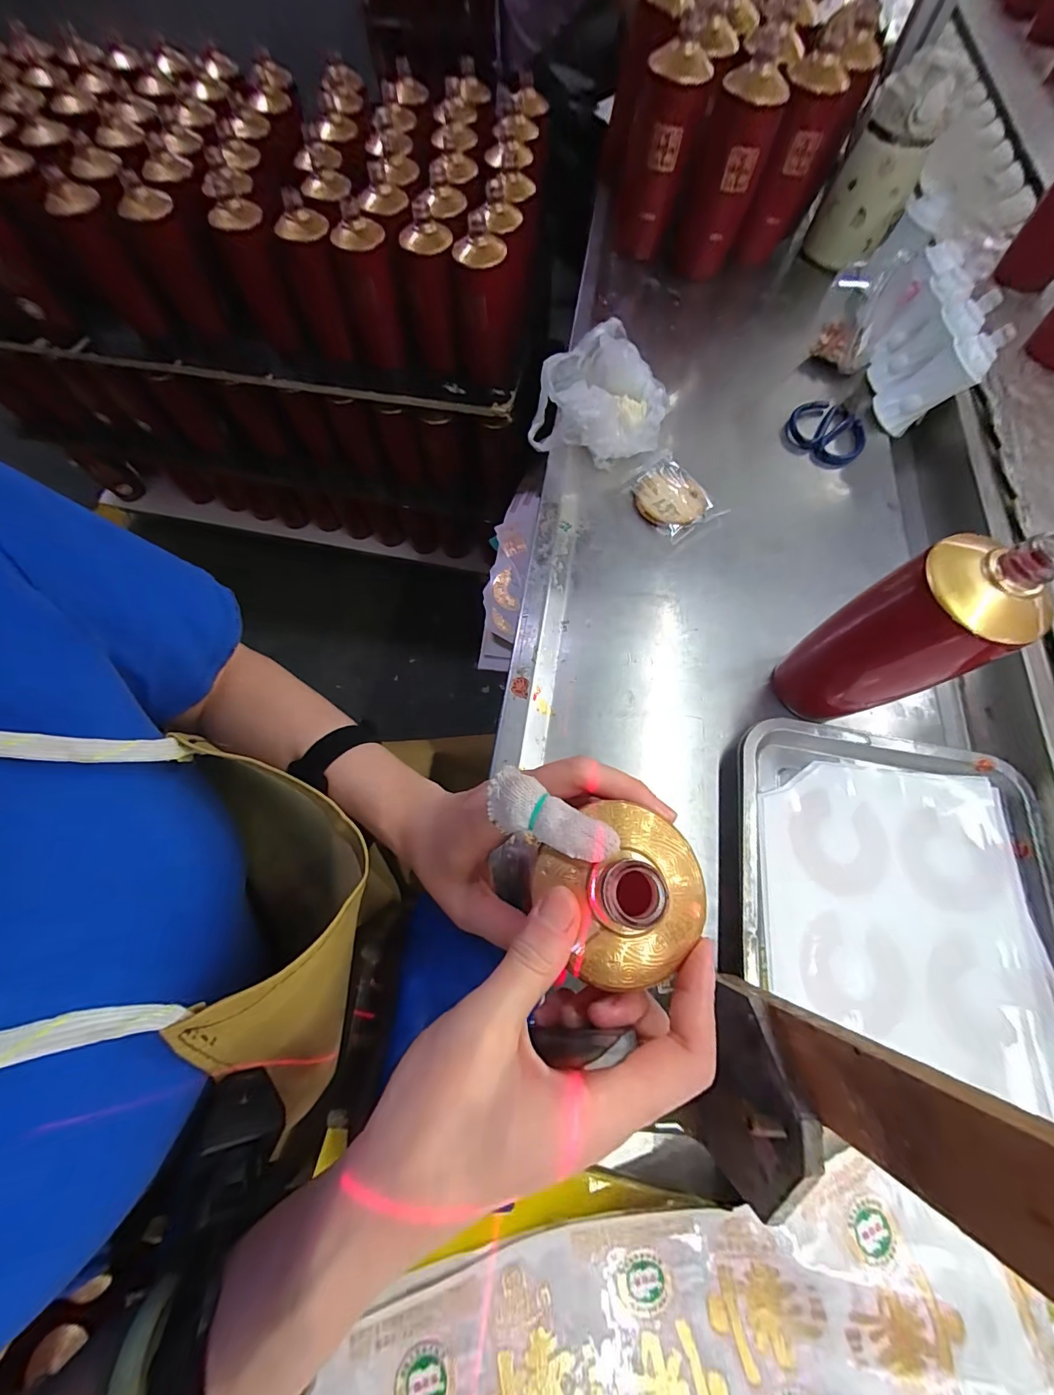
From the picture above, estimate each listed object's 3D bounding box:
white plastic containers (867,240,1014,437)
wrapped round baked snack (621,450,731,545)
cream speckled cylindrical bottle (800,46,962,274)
[{"bbox_3d":[0.500,-0.462,0.571,0.081,0.088,0.237,8,69,3],"label":"white plastic containers"},{"bbox_3d":[0.157,-0.221,0.489,0.073,0.022,0.090,-34,73,-12],"label":"wrapped round baked snack"},{"bbox_3d":[0.486,-0.734,0.612,0.105,0.157,0.087,25,71,9],"label":"cream speckled cylindrical bottle"}]

